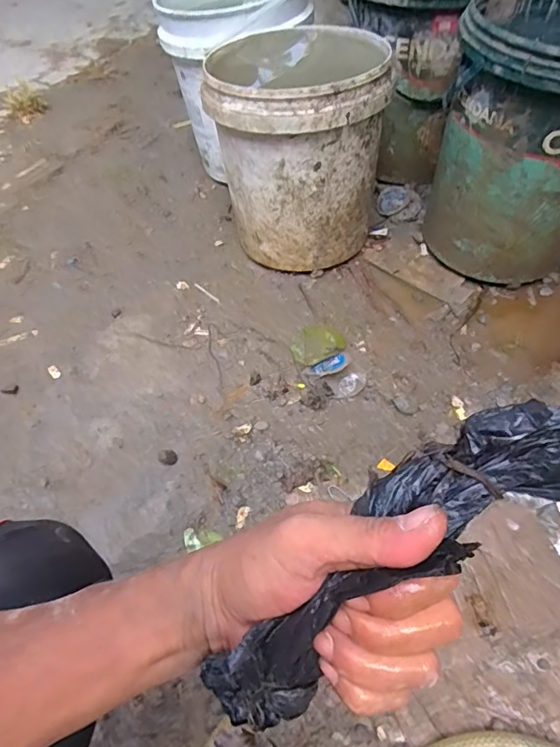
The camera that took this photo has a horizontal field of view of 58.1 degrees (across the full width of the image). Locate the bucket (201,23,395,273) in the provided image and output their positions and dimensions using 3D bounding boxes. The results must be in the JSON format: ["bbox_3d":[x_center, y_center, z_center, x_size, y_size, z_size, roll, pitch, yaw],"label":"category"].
[{"bbox_3d":[0.033,-0.402,0.922,0.275,0.339,0.294,-2,54,3],"label":"bucket"}]

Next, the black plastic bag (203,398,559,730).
[{"bbox_3d":[0.056,0.078,0.222,0.224,0.056,0.055,-39,59,8],"label":"black plastic bag"}]

